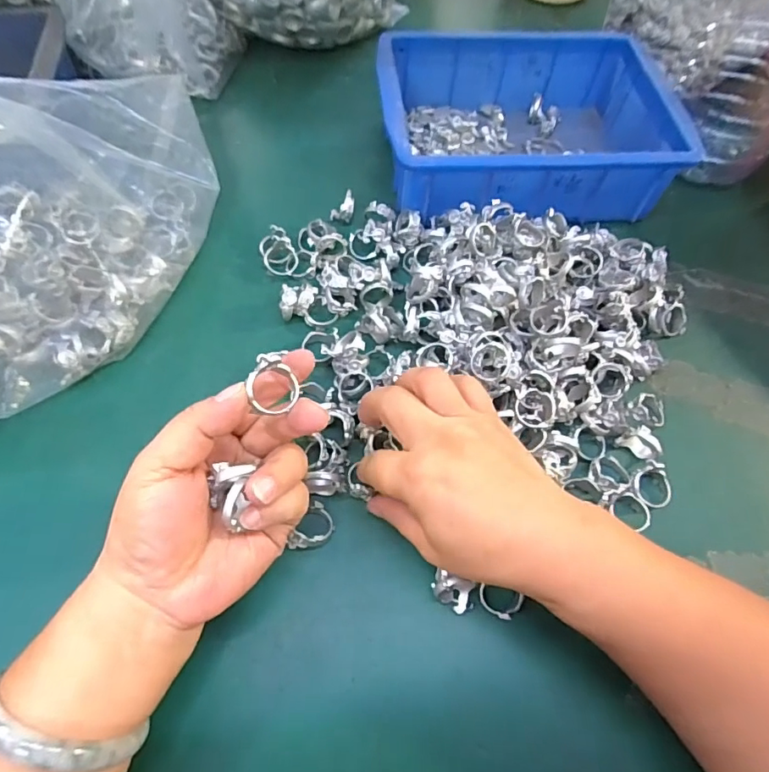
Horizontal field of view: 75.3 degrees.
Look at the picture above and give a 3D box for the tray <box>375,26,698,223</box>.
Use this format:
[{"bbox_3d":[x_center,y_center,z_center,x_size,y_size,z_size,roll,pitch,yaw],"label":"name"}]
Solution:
[{"bbox_3d":[0.118,-0.229,0.442,0.236,0.070,0.172,-2,62,-5],"label":"tray"}]

